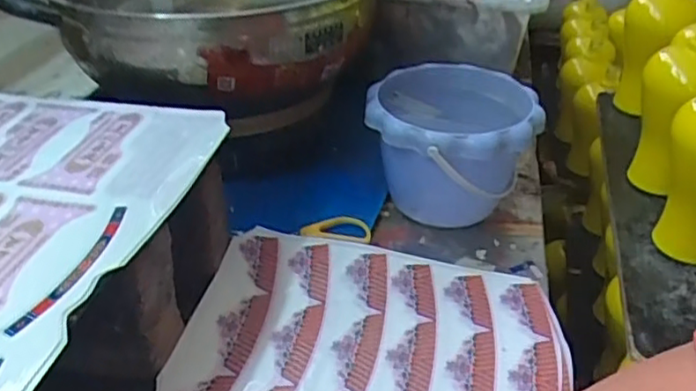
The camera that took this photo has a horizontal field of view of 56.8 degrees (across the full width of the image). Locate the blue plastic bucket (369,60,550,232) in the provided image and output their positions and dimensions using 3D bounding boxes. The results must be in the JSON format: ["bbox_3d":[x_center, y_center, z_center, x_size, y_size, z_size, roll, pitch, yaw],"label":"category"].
[{"bbox_3d":[0.097,-0.039,0.621,0.146,0.123,0.157,0,36,0],"label":"blue plastic bucket"}]

